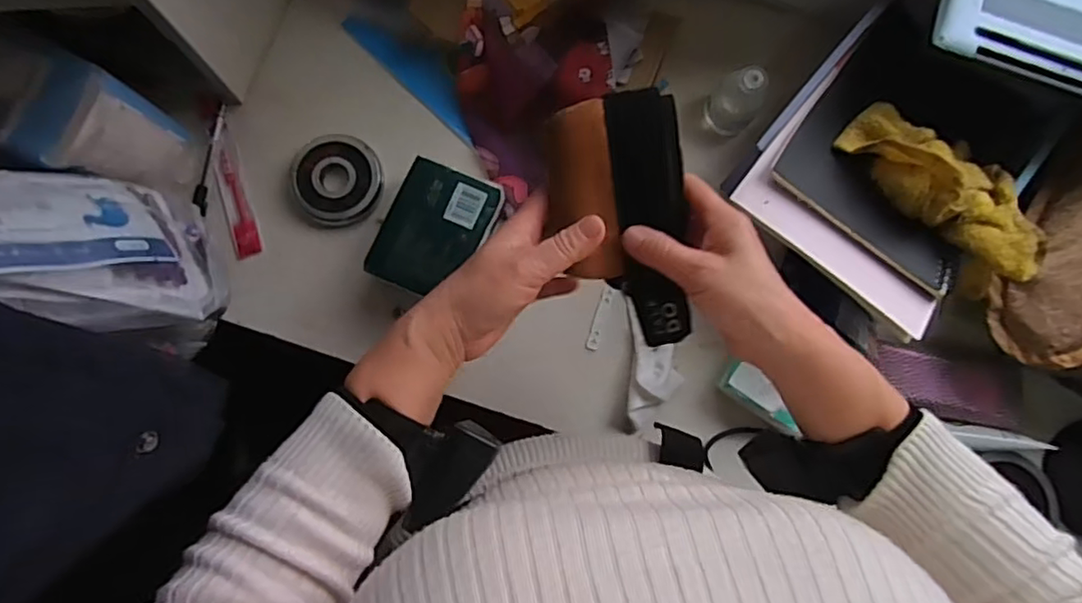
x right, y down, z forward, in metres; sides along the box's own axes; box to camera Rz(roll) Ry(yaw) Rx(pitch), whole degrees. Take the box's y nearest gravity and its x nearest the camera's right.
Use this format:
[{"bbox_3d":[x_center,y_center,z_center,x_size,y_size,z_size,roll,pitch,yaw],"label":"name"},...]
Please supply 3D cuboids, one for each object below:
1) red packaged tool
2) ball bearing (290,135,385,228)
[{"bbox_3d":[-0.300,-0.106,0.599,0.025,0.004,0.131,-17,83,-6],"label":"red packaged tool"},{"bbox_3d":[-0.200,-0.118,0.600,0.087,0.020,0.085,-4,82,-4],"label":"ball bearing"}]

